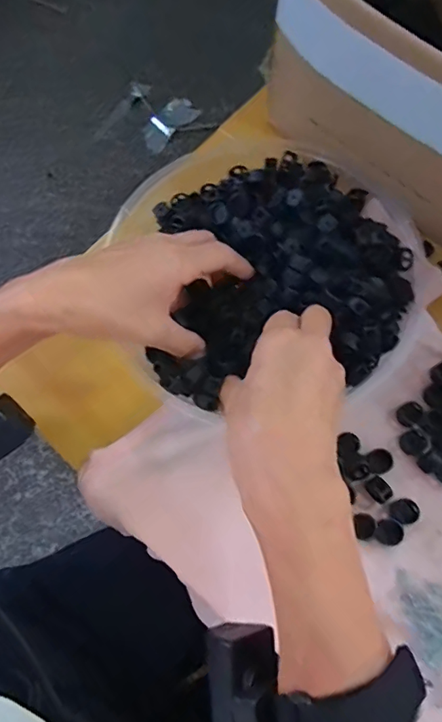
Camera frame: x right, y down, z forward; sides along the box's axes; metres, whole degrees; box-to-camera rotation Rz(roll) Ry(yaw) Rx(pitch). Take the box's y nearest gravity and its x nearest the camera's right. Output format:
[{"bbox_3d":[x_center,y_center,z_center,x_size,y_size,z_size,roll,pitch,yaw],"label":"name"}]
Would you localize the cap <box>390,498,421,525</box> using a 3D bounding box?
[{"bbox_3d":[0.124,0.101,0.318,0.017,0.010,0.016,0,72,1],"label":"cap"}]

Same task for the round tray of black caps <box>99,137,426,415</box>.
[{"bbox_3d":[0.040,-0.080,0.355,0.221,0.045,0.212,0,72,1],"label":"round tray of black caps"}]

